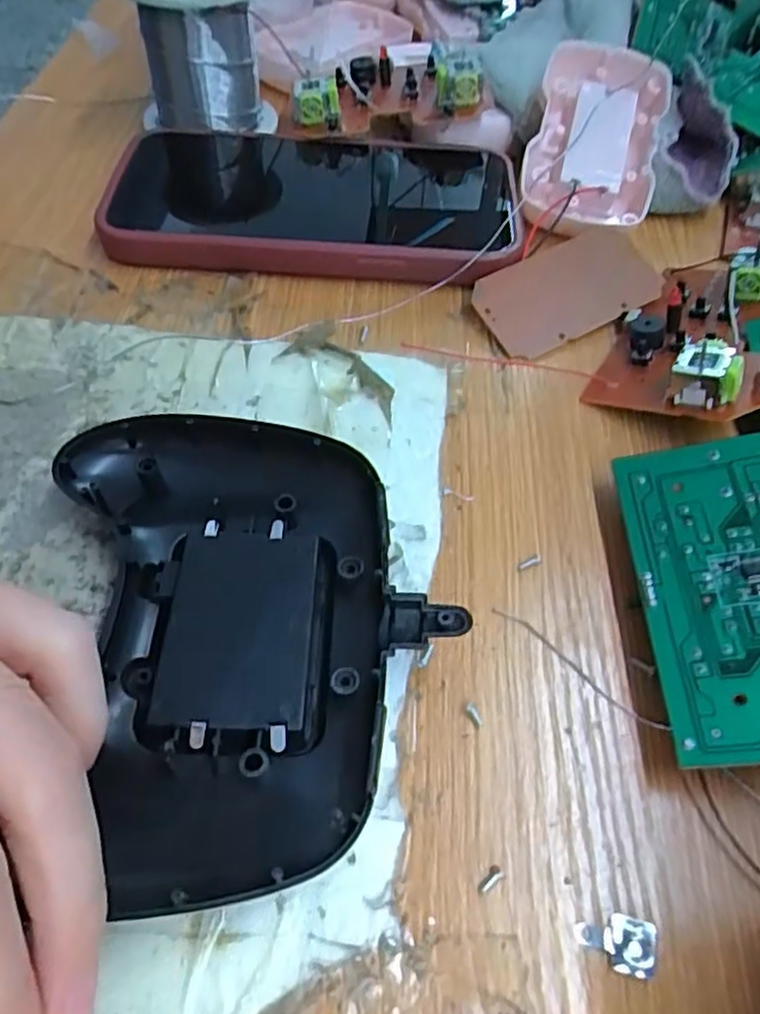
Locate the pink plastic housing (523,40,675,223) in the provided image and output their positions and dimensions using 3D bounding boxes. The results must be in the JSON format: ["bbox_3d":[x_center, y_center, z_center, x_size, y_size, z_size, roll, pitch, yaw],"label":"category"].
[{"bbox_3d":[0.093,-0.160,0.293,0.054,0.020,0.092,15,75,0],"label":"pink plastic housing"}]

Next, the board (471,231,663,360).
[{"bbox_3d":[0.071,-0.083,0.259,0.072,0.005,0.037,-25,76,-13],"label":"board"}]

